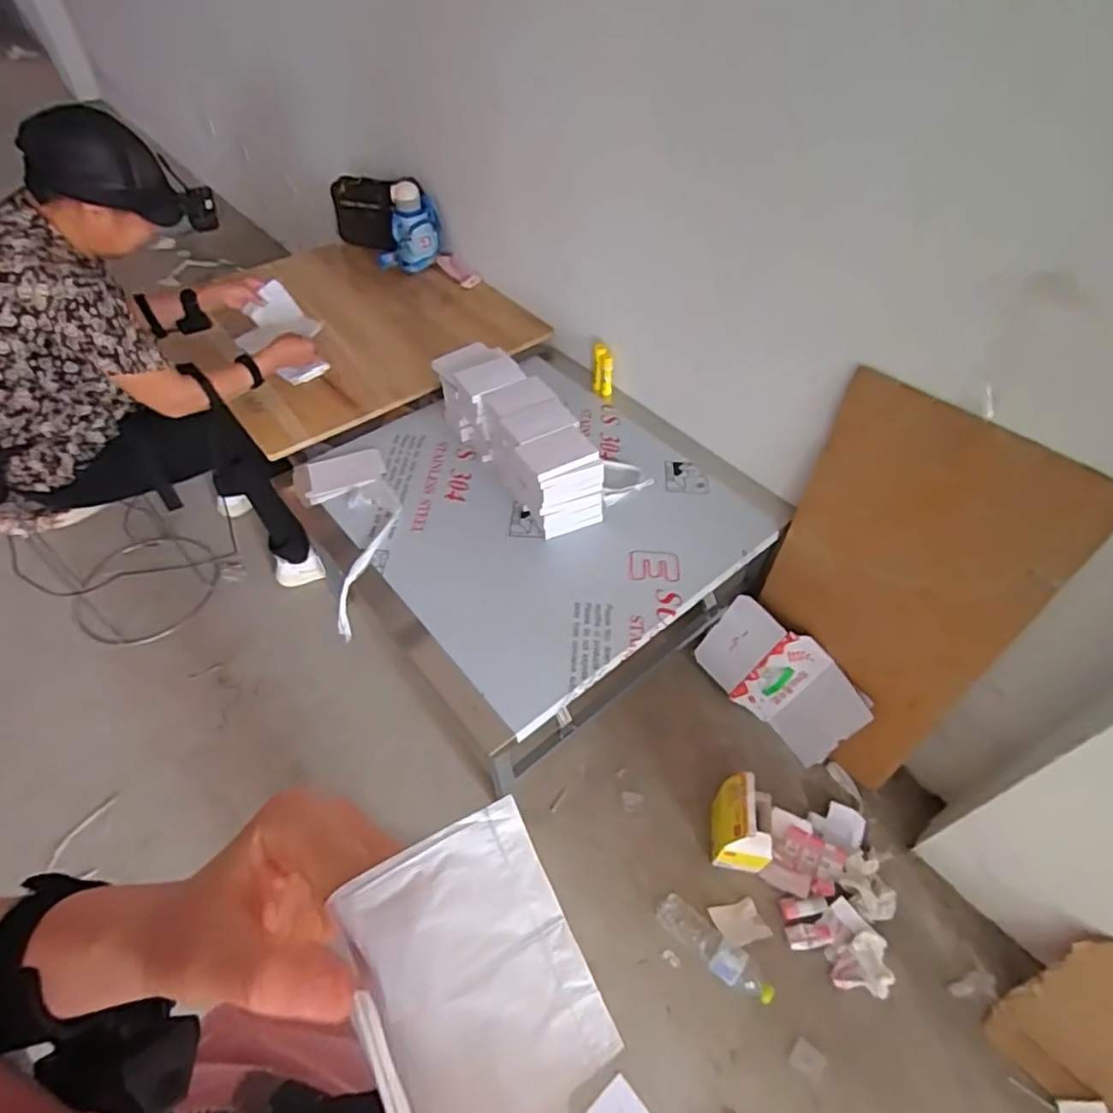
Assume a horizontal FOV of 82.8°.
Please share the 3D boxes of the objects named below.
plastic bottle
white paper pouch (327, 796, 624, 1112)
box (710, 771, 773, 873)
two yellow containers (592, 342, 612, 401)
[{"bbox_3d":[0.302,0.755,1.212,0.244,0.055,0.067,34,57,24],"label":"plastic bottle"},{"bbox_3d":[-0.020,0.132,0.182,0.063,0.006,0.099,-18,64,-26],"label":"white paper pouch"},{"bbox_3d":[0.374,0.528,1.266,0.109,0.187,0.148,9,51,6],"label":"box"},{"bbox_3d":[0.114,-0.447,1.534,0.045,0.141,0.044,-8,32,-3],"label":"two yellow containers"}]

